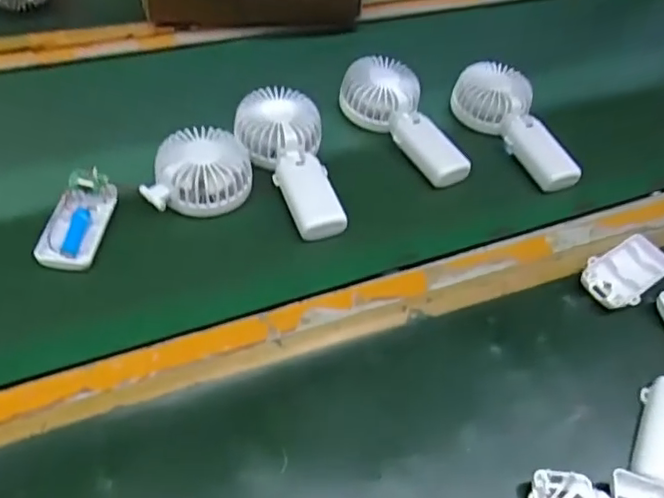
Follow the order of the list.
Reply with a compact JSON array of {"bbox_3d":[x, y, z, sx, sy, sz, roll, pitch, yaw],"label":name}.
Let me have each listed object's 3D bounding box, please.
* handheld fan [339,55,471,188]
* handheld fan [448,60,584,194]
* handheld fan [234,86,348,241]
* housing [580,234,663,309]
[{"bbox_3d":[0.076,-0.138,0.630,0.080,0.055,0.171,-16,52,-21],"label":"handheld fan"},{"bbox_3d":[0.199,-0.136,0.645,0.082,0.051,0.178,-7,50,-14],"label":"handheld fan"},{"bbox_3d":[-0.043,-0.084,0.569,0.083,0.052,0.171,-5,49,-12],"label":"handheld fan"},{"bbox_3d":[0.268,0.021,0.535,0.094,0.013,0.050,-24,55,-26],"label":"housing"}]

